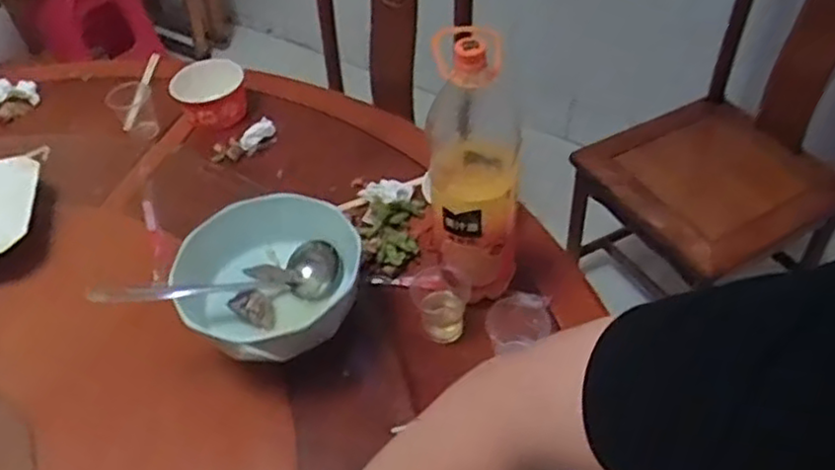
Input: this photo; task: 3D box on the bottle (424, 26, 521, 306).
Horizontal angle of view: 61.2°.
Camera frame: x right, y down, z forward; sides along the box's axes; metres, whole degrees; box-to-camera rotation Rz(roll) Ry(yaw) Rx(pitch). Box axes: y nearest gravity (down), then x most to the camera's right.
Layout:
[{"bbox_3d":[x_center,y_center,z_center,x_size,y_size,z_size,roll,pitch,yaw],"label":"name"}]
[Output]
[{"bbox_3d":[0.065,-0.063,0.758,0.090,0.327,0.107,4,46,10],"label":"bottle"}]

